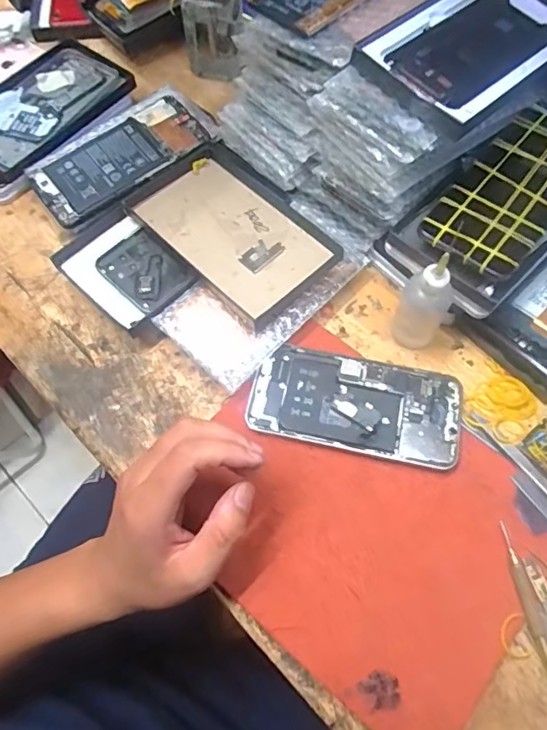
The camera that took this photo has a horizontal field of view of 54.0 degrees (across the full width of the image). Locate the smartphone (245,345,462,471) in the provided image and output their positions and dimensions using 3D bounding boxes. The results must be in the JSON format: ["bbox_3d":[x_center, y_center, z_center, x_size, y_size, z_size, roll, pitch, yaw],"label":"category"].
[{"bbox_3d":[0.065,0.030,0.420,0.162,0.010,0.080,10,65,5],"label":"smartphone"}]

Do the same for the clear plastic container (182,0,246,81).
[{"bbox_3d":[-0.064,-0.364,0.563,0.064,0.123,0.042,-9,66,-2],"label":"clear plastic container"}]

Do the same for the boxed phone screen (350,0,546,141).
[{"bbox_3d":[0.148,-0.237,0.391,0.100,0.017,0.169,41,72,18],"label":"boxed phone screen"}]

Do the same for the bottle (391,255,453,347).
[{"bbox_3d":[0.118,-0.047,0.415,0.036,0.096,0.031,28,68,13],"label":"bottle"}]

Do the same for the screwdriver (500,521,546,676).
[{"bbox_3d":[0.173,0.166,0.357,0.012,0.009,0.115,-10,65,-4],"label":"screwdriver"}]

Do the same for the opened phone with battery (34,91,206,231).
[{"bbox_3d":[-0.144,-0.197,0.511,0.165,0.014,0.076,-36,69,-15],"label":"opened phone with battery"}]

